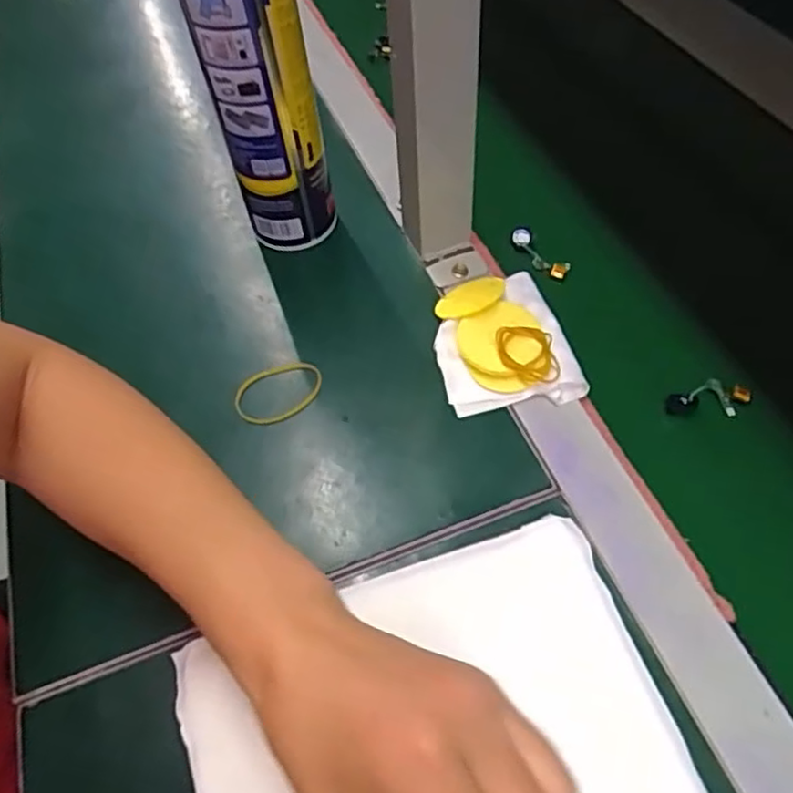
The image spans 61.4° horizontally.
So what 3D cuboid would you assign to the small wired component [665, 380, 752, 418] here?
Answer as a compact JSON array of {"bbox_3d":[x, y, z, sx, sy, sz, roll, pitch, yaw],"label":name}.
[{"bbox_3d":[0.195,0.001,0.422,0.052,0.011,0.024,-6,55,1],"label":"small wired component"}]

